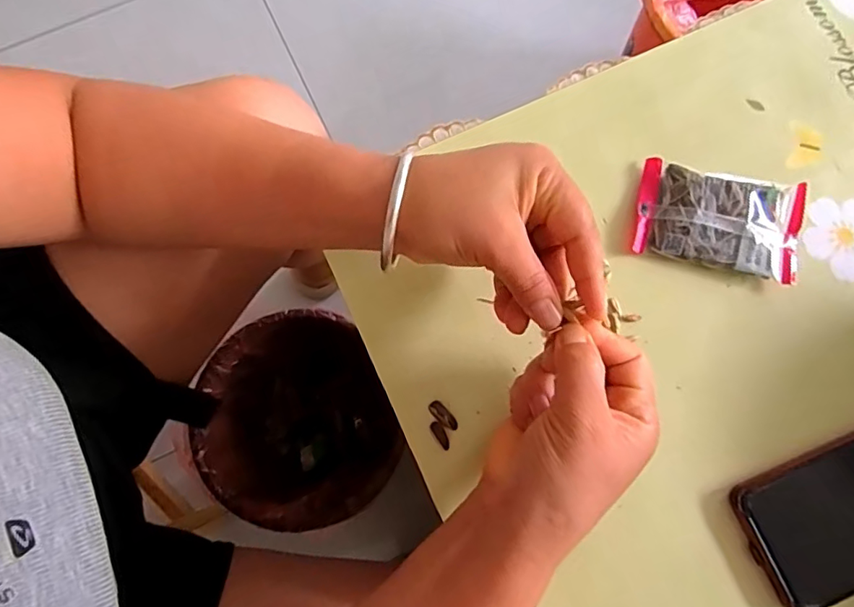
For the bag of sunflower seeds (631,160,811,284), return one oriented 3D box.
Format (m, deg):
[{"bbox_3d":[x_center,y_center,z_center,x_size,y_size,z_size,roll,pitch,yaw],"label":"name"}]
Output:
[{"bbox_3d":[0.193,-0.056,0.343,0.102,0.014,0.063,13,79,2],"label":"bag of sunflower seeds"}]

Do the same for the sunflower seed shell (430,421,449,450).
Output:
[{"bbox_3d":[0.009,0.081,0.321,0.007,0.004,0.018,-36,81,-7],"label":"sunflower seed shell"}]

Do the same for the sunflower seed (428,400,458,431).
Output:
[{"bbox_3d":[0.010,0.070,0.323,0.022,0.004,0.009,43,82,7],"label":"sunflower seed"}]

